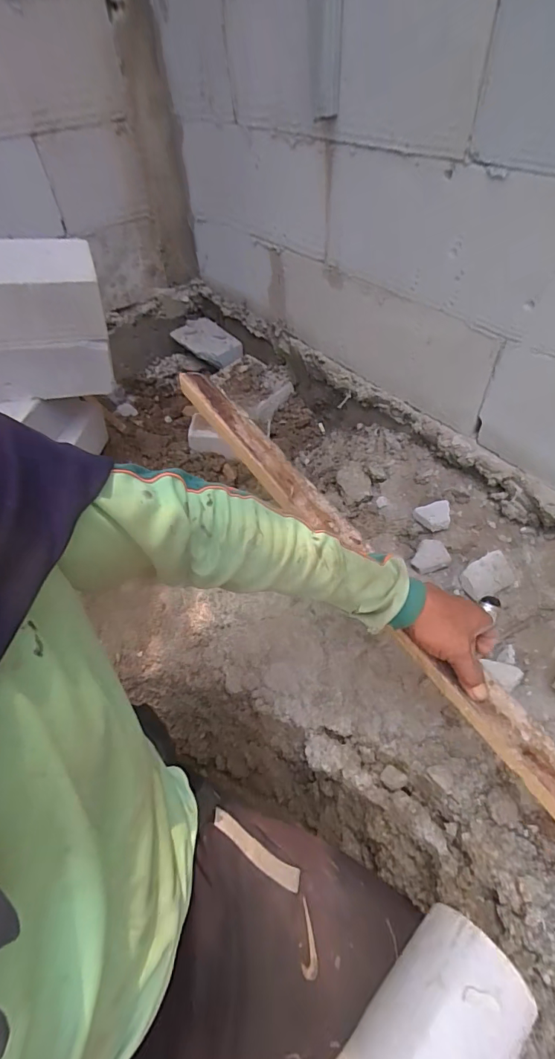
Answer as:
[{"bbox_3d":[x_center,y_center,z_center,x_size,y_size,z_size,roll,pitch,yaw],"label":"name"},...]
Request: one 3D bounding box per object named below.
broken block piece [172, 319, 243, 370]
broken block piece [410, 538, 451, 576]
[{"bbox_3d":[-0.206,-0.569,1.376,0.132,0.061,0.241,-34,55,-23],"label":"broken block piece"},{"bbox_3d":[0.260,0.045,0.772,0.063,0.020,0.057,-13,50,-7],"label":"broken block piece"}]

